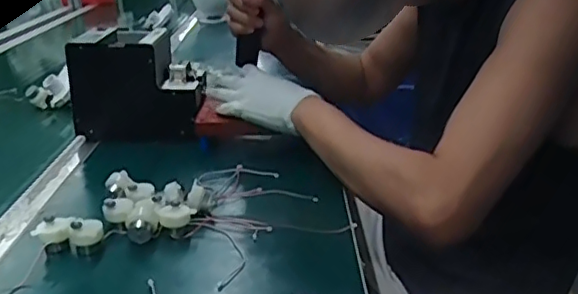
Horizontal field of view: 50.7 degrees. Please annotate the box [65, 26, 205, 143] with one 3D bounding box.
[{"bbox_3d":[-0.218,-0.093,0.921,0.180,0.150,0.120,1,22,8],"label":"box"}]

